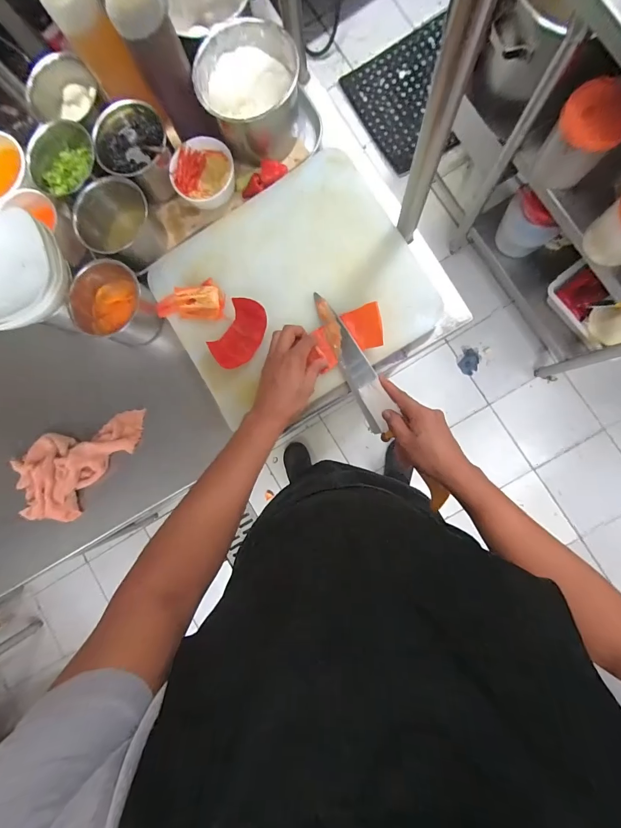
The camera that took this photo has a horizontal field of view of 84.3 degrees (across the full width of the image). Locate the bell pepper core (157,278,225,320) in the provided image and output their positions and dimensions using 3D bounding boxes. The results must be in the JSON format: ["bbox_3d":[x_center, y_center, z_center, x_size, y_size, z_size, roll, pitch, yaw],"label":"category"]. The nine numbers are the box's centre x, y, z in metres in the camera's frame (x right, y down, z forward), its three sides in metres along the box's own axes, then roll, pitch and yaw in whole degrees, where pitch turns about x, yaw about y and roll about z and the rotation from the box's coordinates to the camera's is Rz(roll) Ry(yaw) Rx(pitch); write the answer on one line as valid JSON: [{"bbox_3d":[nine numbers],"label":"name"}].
[{"bbox_3d":[-0.195,-0.186,0.556,0.100,0.030,0.059,0,88,6],"label":"bell pepper core"}]

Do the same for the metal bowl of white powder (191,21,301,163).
[{"bbox_3d":[-0.092,-0.494,0.536,0.137,0.097,0.137,0,88,6],"label":"metal bowl of white powder"}]

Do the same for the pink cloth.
[{"bbox_3d":[-0.406,0.078,0.584,0.119,0.049,0.256,41,92,6],"label":"pink cloth"}]

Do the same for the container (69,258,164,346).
[{"bbox_3d":[-0.303,-0.175,0.568,0.122,0.096,0.111,0,88,6],"label":"container"}]

